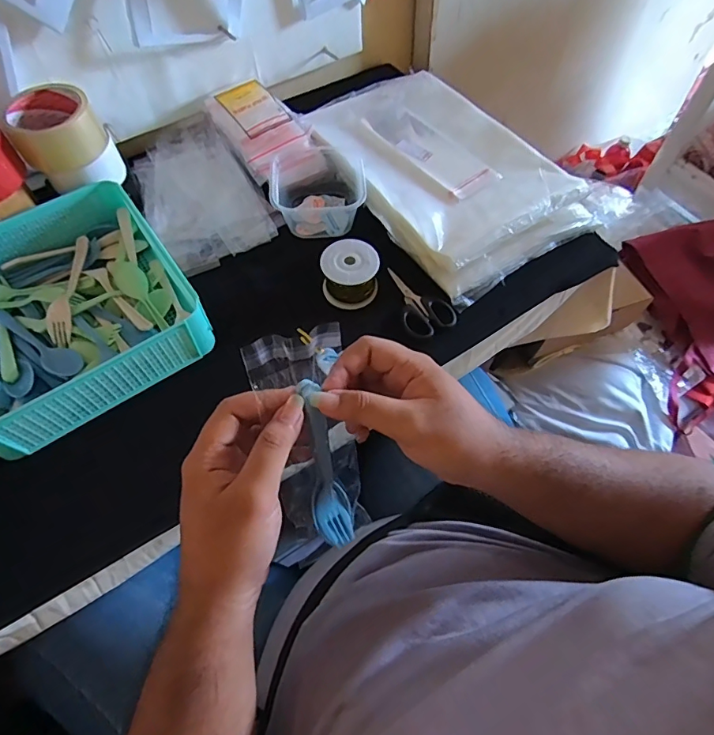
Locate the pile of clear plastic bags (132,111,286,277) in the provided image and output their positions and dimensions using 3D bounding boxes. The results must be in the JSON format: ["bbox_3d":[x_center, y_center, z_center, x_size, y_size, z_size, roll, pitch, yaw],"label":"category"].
[{"bbox_3d":[-0.221,-0.247,0.641,0.146,0.022,0.264,-29,64,-15],"label":"pile of clear plastic bags"}]

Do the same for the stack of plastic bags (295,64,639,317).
[{"bbox_3d":[0.112,-0.283,0.648,0.268,0.043,0.396,-30,64,-16],"label":"stack of plastic bags"}]

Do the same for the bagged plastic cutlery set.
[{"bbox_3d":[-0.031,0.060,0.328,0.060,0.188,0.023,-20,36,-11],"label":"bagged plastic cutlery set"}]

